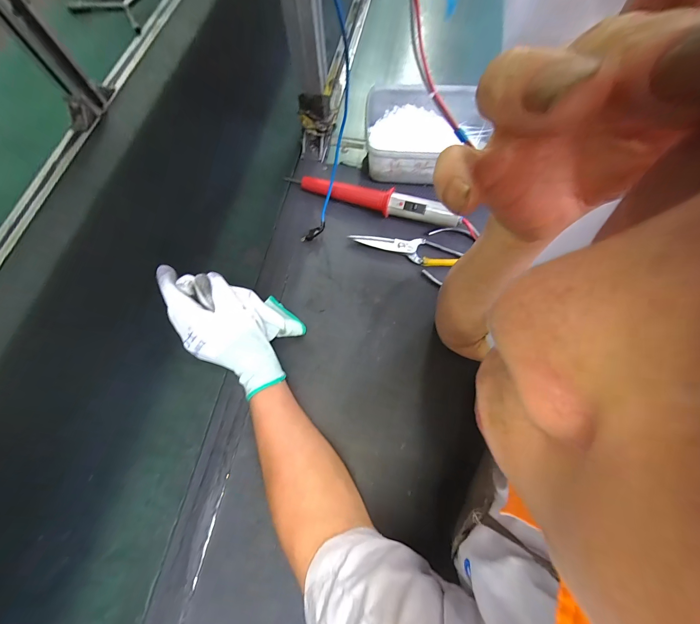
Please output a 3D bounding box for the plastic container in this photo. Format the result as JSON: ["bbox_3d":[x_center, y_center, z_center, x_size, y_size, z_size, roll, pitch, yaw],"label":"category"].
[{"bbox_3d":[0.133,-0.287,0.492,0.211,0.071,0.157,2,69,1],"label":"plastic container"}]

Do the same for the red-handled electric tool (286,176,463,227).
[{"bbox_3d":[0.032,-0.176,0.464,0.271,0.039,0.025,20,71,7],"label":"red-handled electric tool"}]

